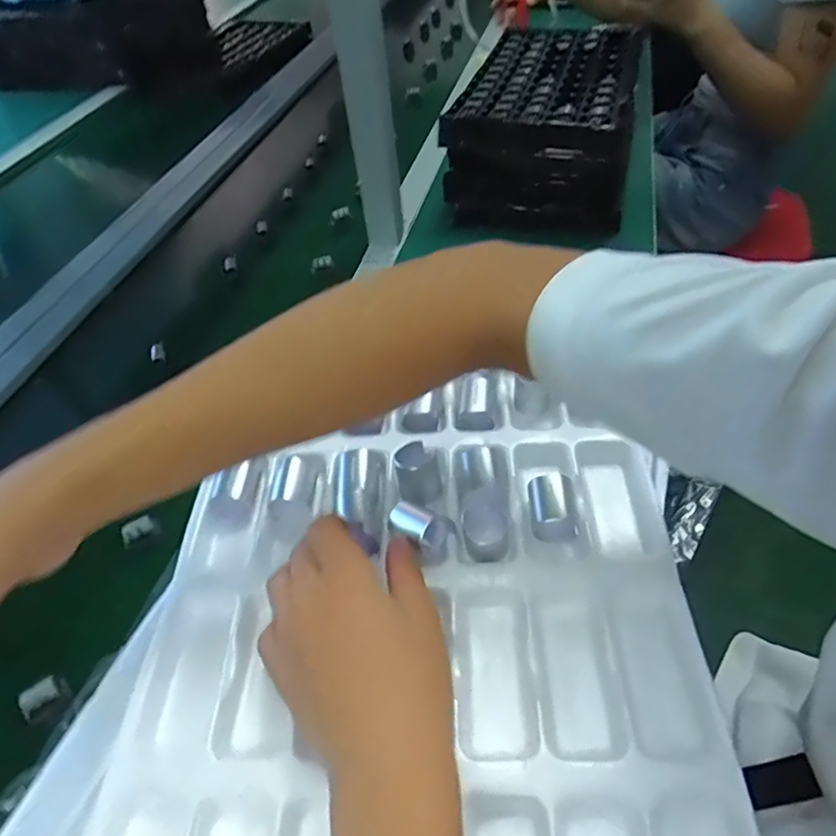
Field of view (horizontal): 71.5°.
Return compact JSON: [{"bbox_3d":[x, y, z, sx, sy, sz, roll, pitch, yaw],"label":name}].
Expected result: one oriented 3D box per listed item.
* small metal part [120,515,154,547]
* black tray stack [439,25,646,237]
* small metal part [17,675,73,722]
[{"bbox_3d":[-0.222,0.087,0.459,0.025,0.010,0.013,-32,54,-23],"label":"small metal part"},{"bbox_3d":[0.178,-0.410,0.790,0.224,0.108,0.393,9,49,11],"label":"black tray stack"},{"bbox_3d":[-0.245,0.184,0.382,0.019,0.017,0.026,32,57,28],"label":"small metal part"}]

